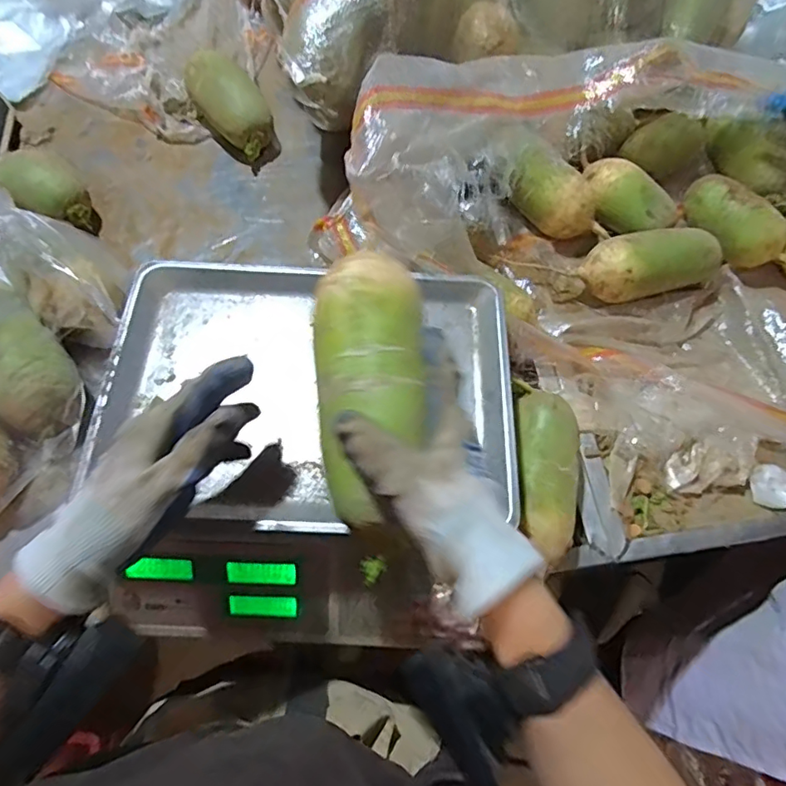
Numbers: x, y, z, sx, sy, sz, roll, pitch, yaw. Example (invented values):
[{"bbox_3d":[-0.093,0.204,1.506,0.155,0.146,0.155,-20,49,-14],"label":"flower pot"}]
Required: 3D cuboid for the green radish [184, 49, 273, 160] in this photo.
[{"bbox_3d":[-0.223,-0.390,0.726,0.077,0.083,0.139,-30,69,-13],"label":"green radish"}]

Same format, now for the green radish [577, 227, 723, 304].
[{"bbox_3d":[0.298,-0.145,0.628,0.153,0.081,0.070,-11,66,-6],"label":"green radish"}]

